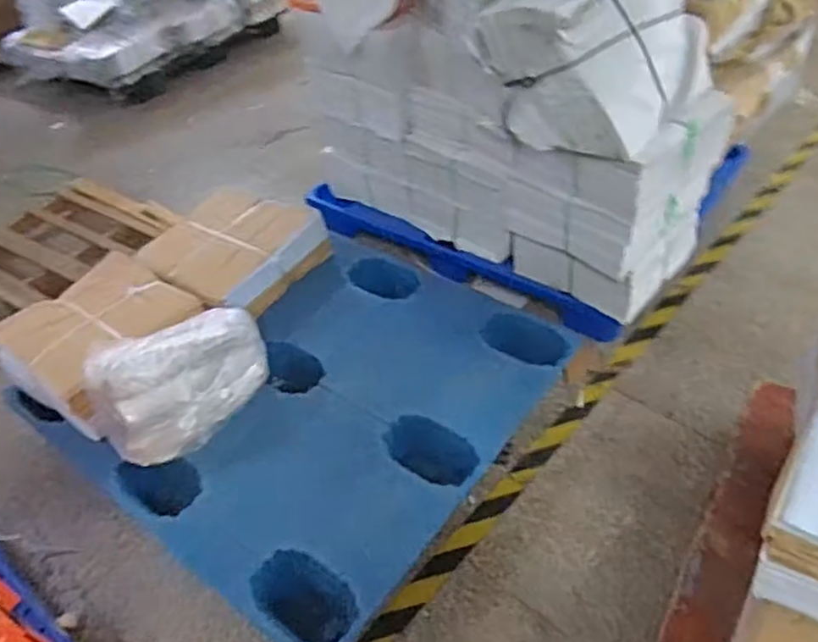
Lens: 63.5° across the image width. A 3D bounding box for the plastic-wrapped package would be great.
[{"bbox_3d":[-0.518,0.127,1.532,0.400,0.237,0.225,-32,49,-23],"label":"plastic-wrapped package"}]

